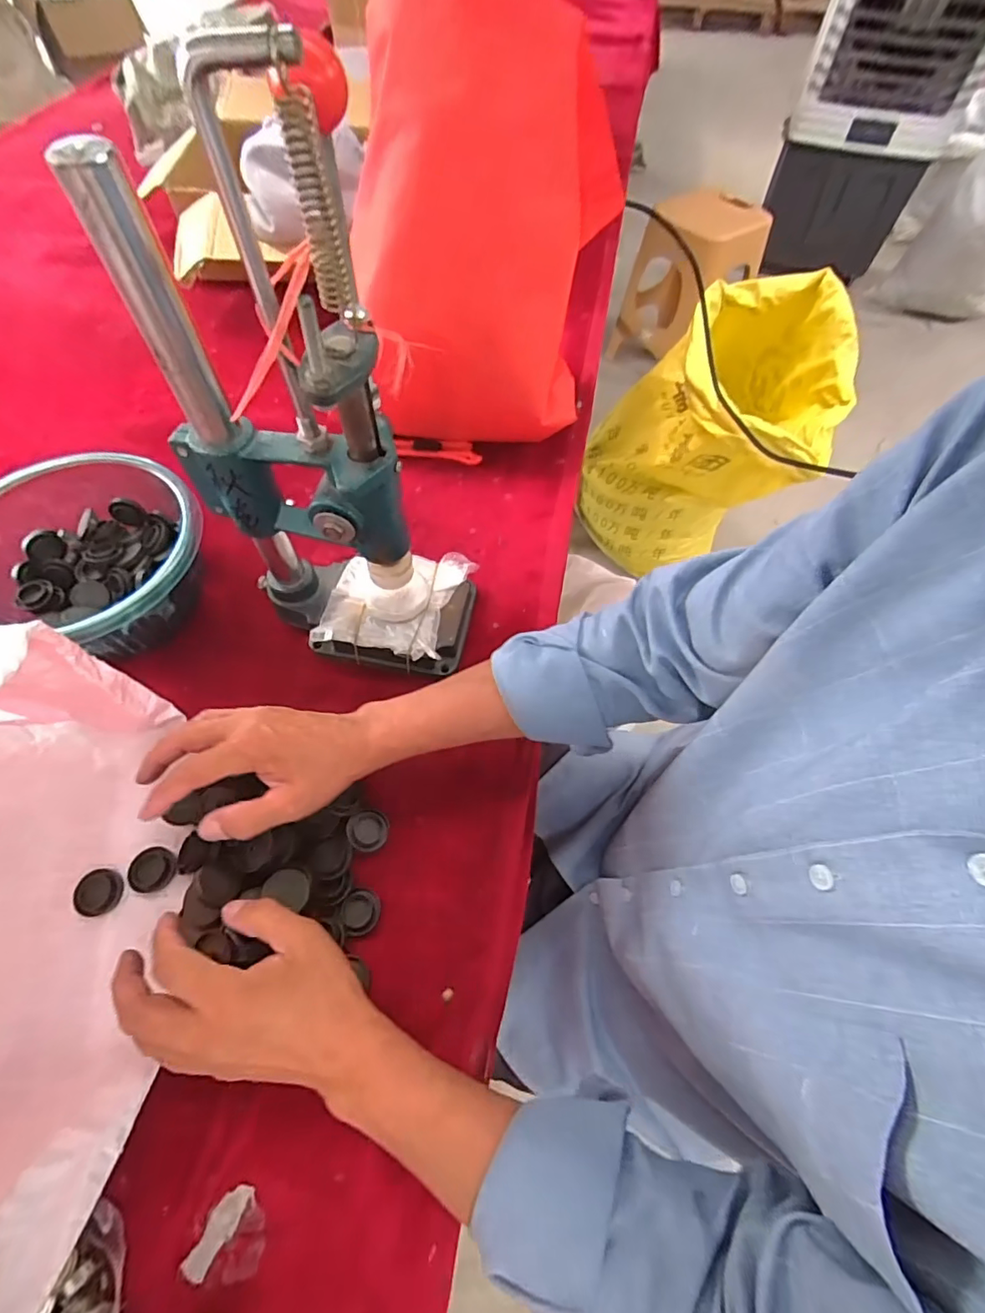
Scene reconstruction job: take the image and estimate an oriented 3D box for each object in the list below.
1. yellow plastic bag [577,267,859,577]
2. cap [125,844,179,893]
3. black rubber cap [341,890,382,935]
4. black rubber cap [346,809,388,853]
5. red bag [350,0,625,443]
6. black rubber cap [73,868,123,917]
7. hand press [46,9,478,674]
[{"bbox_3d":[0.421,-0.422,1.136,0.421,0.570,0.385,16,62,7],"label":"yellow plastic bag"},{"bbox_3d":[-0.262,0.164,0.402,0.036,0.004,0.032,-2,61,-4],"label":"cap"},{"bbox_3d":[-0.100,0.196,0.399,0.028,0.014,0.030,0,60,-3],"label":"black rubber cap"},{"bbox_3d":[-0.103,0.142,0.426,0.034,0.014,0.031,1,60,-2],"label":"black rubber cap"},{"bbox_3d":[-0.005,-0.407,0.521,0.237,0.312,0.196,3,61,1],"label":"red bag"},{"bbox_3d":[-0.297,0.178,0.393,0.031,0.010,0.032,1,60,-2],"label":"black rubber cap"},{"bbox_3d":[-0.120,-0.139,0.370,0.200,0.384,0.119,9,60,3],"label":"hand press"}]

